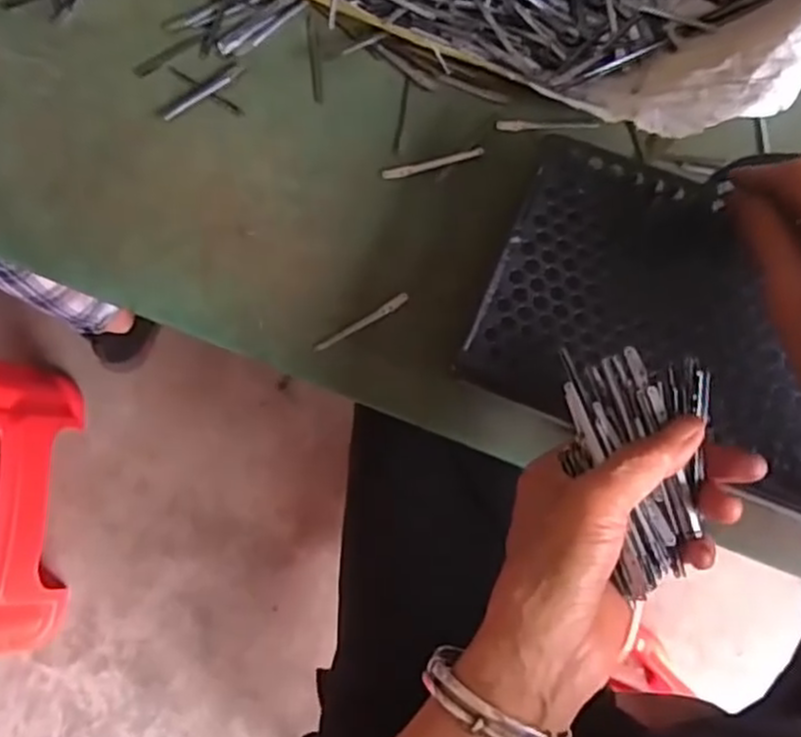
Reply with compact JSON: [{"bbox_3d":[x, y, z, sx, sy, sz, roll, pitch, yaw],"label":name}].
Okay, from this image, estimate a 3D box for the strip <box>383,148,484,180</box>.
[{"bbox_3d":[0.021,-0.135,0.467,0.067,0.004,0.007,-13,80,1],"label":"strip"}]

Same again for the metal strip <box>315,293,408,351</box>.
[{"bbox_3d":[-0.024,-0.029,0.452,0.066,0.004,0.007,-32,80,-2],"label":"metal strip"}]

